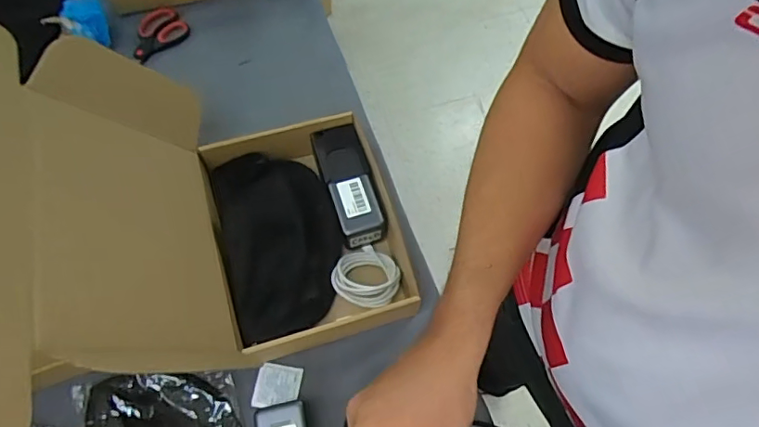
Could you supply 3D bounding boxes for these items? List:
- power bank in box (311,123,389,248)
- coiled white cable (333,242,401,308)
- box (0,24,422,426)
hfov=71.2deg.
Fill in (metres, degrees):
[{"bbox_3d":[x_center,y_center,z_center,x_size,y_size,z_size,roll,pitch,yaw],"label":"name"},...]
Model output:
[{"bbox_3d":[-0.040,-0.039,0.675,0.061,0.039,0.159,-15,66,-9],"label":"power bank in box"},{"bbox_3d":[-0.015,0.073,0.638,0.078,0.042,0.081,1,65,-1],"label":"coiled white cable"},{"bbox_3d":[-0.163,-0.010,0.564,0.358,0.271,0.319,-13,66,-8],"label":"box"}]

